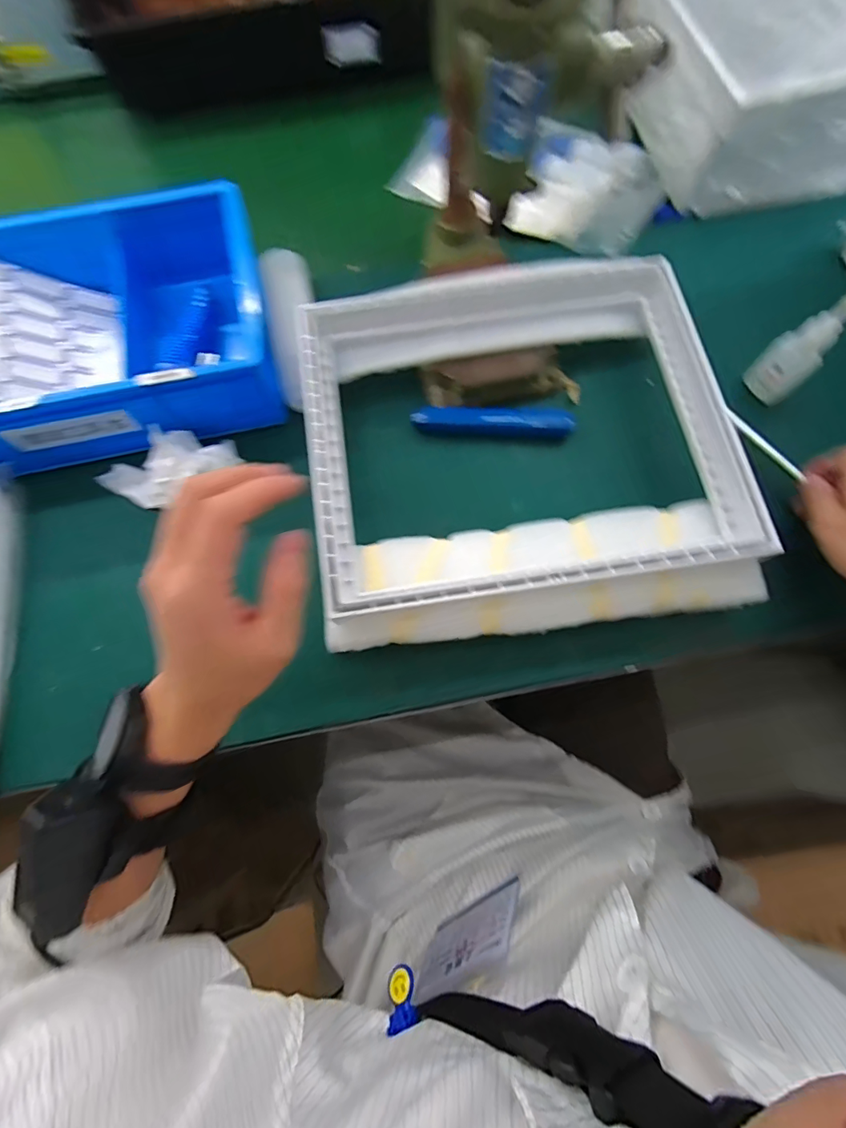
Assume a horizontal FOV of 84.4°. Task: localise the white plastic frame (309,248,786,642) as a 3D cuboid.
[{"bbox_3d":[0.074,-0.099,0.383,0.323,0.057,0.301,-8,73,-2],"label":"white plastic frame"}]

